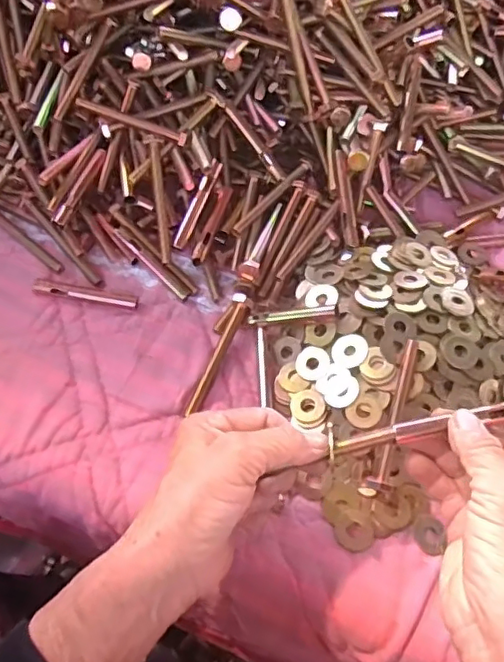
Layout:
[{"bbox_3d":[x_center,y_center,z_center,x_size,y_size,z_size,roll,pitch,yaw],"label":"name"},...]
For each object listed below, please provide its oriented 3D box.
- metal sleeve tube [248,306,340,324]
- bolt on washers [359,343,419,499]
[{"bbox_3d":[0.032,-0.010,0.447,0.071,0.012,0.009,-5,54,24],"label":"metal sleeve tube"},{"bbox_3d":[0.097,0.060,0.396,0.018,0.011,0.109,16,82,10],"label":"bolt on washers"}]

